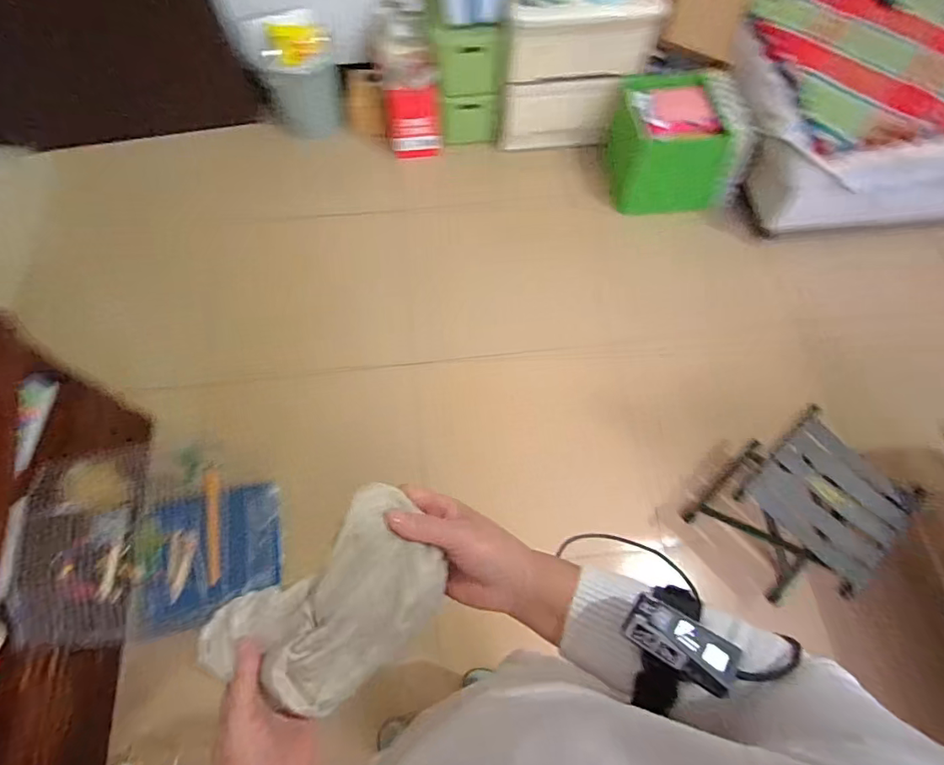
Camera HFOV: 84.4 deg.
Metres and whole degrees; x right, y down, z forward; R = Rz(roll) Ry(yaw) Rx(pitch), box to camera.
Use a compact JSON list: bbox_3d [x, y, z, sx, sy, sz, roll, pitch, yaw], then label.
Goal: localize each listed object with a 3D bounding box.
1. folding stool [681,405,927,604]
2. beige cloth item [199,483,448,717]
[{"bbox_3d":[0.754,0.290,1.210,0.294,0.318,0.300,-41,72,-18],"label":"folding stool"},{"bbox_3d":[-0.111,0.173,0.386,0.182,0.071,0.110,-31,69,-14],"label":"beige cloth item"}]

